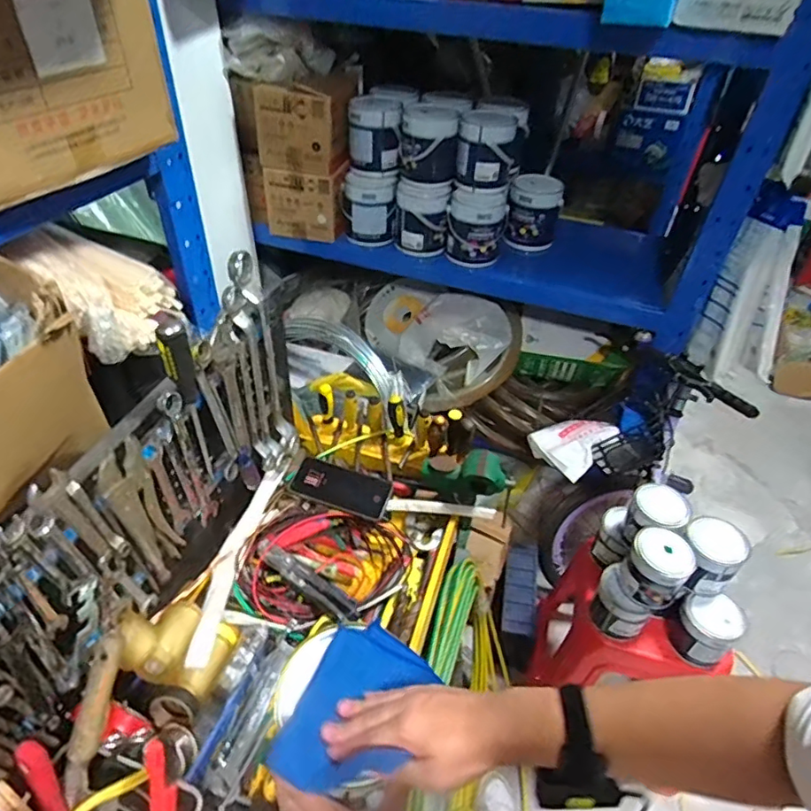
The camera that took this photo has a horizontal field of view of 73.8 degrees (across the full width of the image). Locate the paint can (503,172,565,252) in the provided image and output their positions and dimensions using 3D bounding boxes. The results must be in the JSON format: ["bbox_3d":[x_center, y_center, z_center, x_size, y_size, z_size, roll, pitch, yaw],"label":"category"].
[{"bbox_3d":[0.381,-0.579,1.612,0.145,0.178,0.159,10,42,7],"label":"paint can"}]

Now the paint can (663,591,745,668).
[{"bbox_3d":[0.562,0.413,1.013,0.090,0.113,0.105,-29,50,-31],"label":"paint can"}]

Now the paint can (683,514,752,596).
[{"bbox_3d":[0.567,0.280,1.006,0.103,0.096,0.106,2,41,-2],"label":"paint can"}]

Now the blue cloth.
[{"bbox_3d":[-0.048,0.292,0.525,0.107,0.015,0.160,24,45,22],"label":"blue cloth"}]

